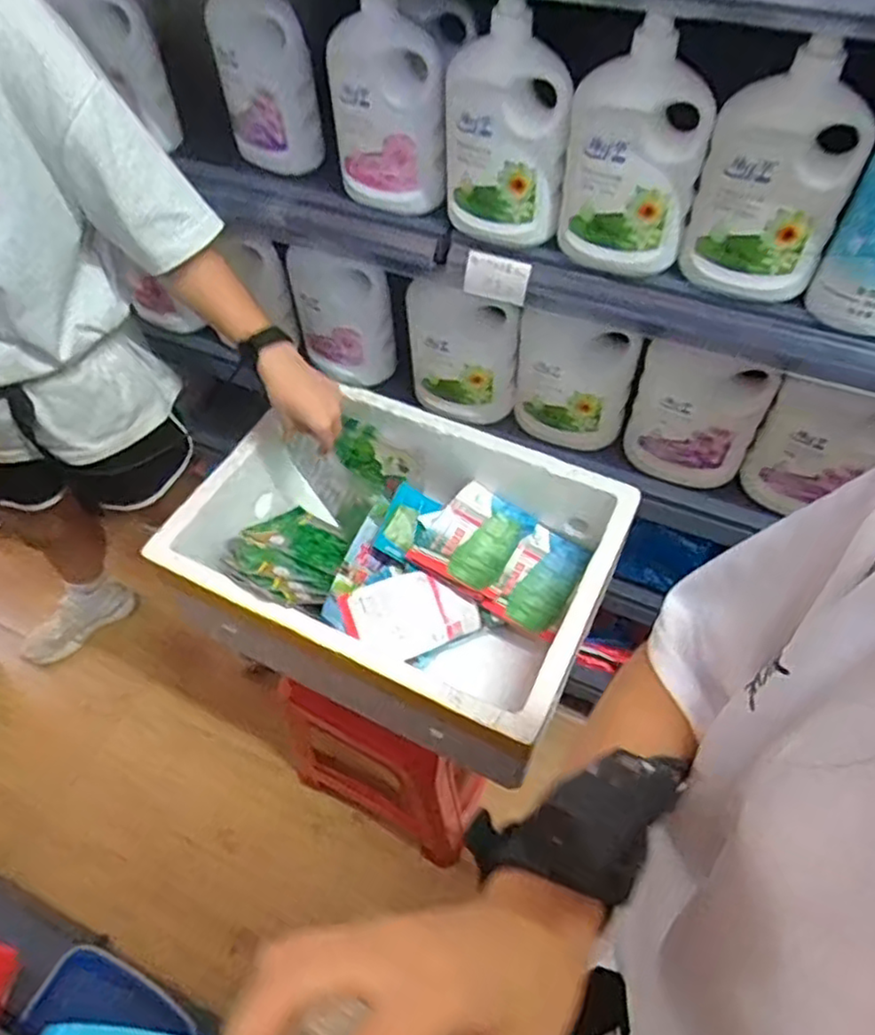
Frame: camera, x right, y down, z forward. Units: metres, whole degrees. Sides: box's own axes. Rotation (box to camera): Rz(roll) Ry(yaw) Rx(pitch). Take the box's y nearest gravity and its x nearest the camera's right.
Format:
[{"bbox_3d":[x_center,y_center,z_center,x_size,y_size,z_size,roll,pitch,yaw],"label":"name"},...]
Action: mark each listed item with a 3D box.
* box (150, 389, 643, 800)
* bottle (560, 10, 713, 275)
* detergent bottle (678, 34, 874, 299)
[{"bbox_3d":[-0.049,0.048,0.935,0.503,0.183,0.380,21,60,17],"label":"box"},{"bbox_3d":[0.184,-0.339,0.654,0.122,0.193,0.068,11,57,11],"label":"bottle"},{"bbox_3d":[0.304,-0.306,0.623,0.121,0.196,0.076,23,60,17],"label":"detergent bottle"}]

